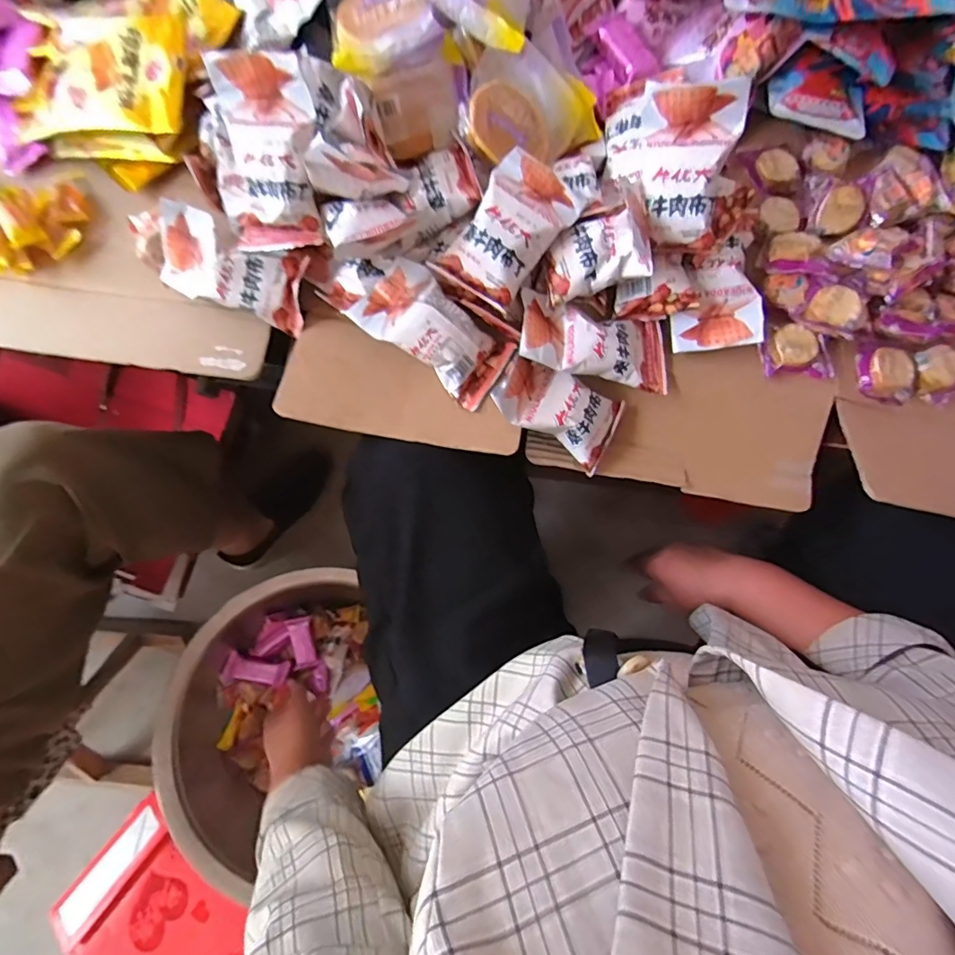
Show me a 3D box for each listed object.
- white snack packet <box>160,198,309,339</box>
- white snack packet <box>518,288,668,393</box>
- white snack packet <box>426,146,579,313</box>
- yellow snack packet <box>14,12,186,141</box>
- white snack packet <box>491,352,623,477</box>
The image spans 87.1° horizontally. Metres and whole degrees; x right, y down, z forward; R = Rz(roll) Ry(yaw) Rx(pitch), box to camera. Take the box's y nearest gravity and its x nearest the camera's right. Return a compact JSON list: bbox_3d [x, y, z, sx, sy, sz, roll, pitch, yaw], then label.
[{"bbox_3d":[-0.226,-0.192,0.464,0.141,0.036,0.082,21,112,9],"label":"white snack packet"},{"bbox_3d":[0.108,-0.123,0.451,0.145,0.027,0.070,10,77,-16],"label":"white snack packet"},{"bbox_3d":[0.028,-0.210,0.431,0.072,0.042,0.127,35,79,7],"label":"white snack packet"},{"bbox_3d":[-0.347,-0.372,0.465,0.182,0.057,0.109,10,77,1],"label":"yellow snack packet"},{"bbox_3d":[0.074,-0.065,0.447,0.112,0.056,0.071,26,78,5],"label":"white snack packet"}]

